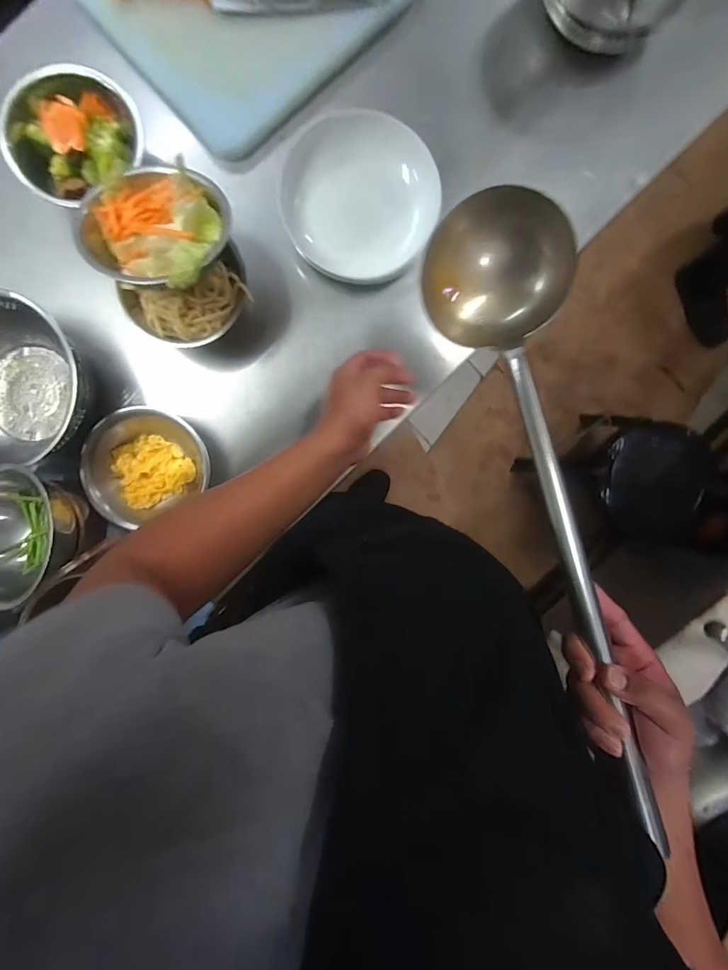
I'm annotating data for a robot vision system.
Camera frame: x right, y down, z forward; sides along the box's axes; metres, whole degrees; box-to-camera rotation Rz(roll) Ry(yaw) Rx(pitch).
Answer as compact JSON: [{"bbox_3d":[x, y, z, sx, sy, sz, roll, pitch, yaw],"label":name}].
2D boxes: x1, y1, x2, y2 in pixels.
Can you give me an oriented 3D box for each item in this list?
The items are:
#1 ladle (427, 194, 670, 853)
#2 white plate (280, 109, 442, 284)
[{"bbox_3d":[0.163,-0.025,0.399,0.136,0.088,0.501,-10,84,-2],"label":"ladle"},{"bbox_3d":[-0.006,-0.411,0.608,0.211,0.050,0.226,0,93,-3],"label":"white plate"}]

